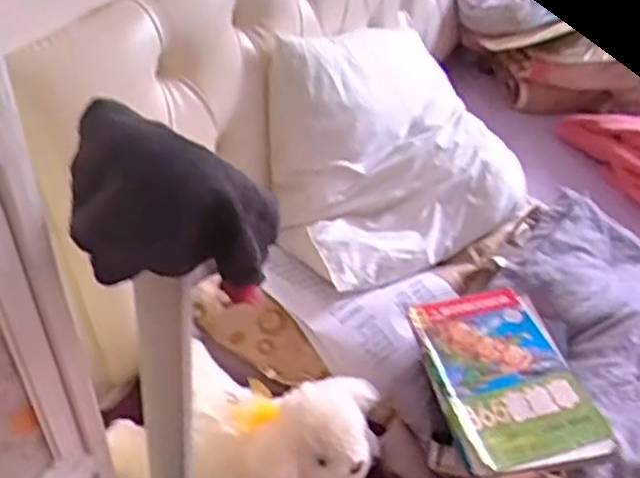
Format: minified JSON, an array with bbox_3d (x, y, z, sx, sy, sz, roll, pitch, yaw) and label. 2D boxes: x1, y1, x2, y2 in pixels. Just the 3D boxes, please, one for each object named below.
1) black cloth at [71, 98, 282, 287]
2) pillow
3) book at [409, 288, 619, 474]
[{"bbox_3d":[-0.085,-0.028,0.398,0.122,0.073,0.111,-10,45,-18],"label":"black cloth"},{"bbox_3d":[0.110,-0.184,1.049,0.416,0.230,0.415,-18,48,-25],"label":"pillow"},{"bbox_3d":[0.218,0.162,0.813,0.165,0.030,0.242,-9,45,-17],"label":"book"}]

